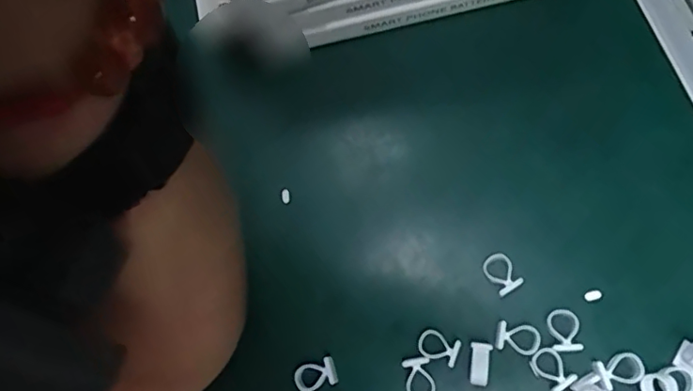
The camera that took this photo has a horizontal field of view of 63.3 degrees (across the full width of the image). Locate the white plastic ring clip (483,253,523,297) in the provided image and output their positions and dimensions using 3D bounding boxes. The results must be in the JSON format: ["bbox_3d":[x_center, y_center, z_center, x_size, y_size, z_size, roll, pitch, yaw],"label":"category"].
[{"bbox_3d":[0.070,0.035,0.253,0.012,0.006,0.018,-29,73,-1],"label":"white plastic ring clip"}]

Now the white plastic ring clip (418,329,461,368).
[{"bbox_3d":[0.041,0.067,0.249,0.018,0.005,0.012,20,78,13],"label":"white plastic ring clip"}]

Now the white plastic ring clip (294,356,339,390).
[{"bbox_3d":[-0.014,0.081,0.253,0.019,0.008,0.012,-22,73,1],"label":"white plastic ring clip"}]

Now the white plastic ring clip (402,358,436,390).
[{"bbox_3d":[0.032,0.081,0.247,0.013,0.005,0.018,-12,73,4],"label":"white plastic ring clip"}]

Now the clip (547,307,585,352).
[{"bbox_3d":[0.094,0.057,0.241,0.012,0.004,0.018,-7,73,6],"label":"clip"}]

